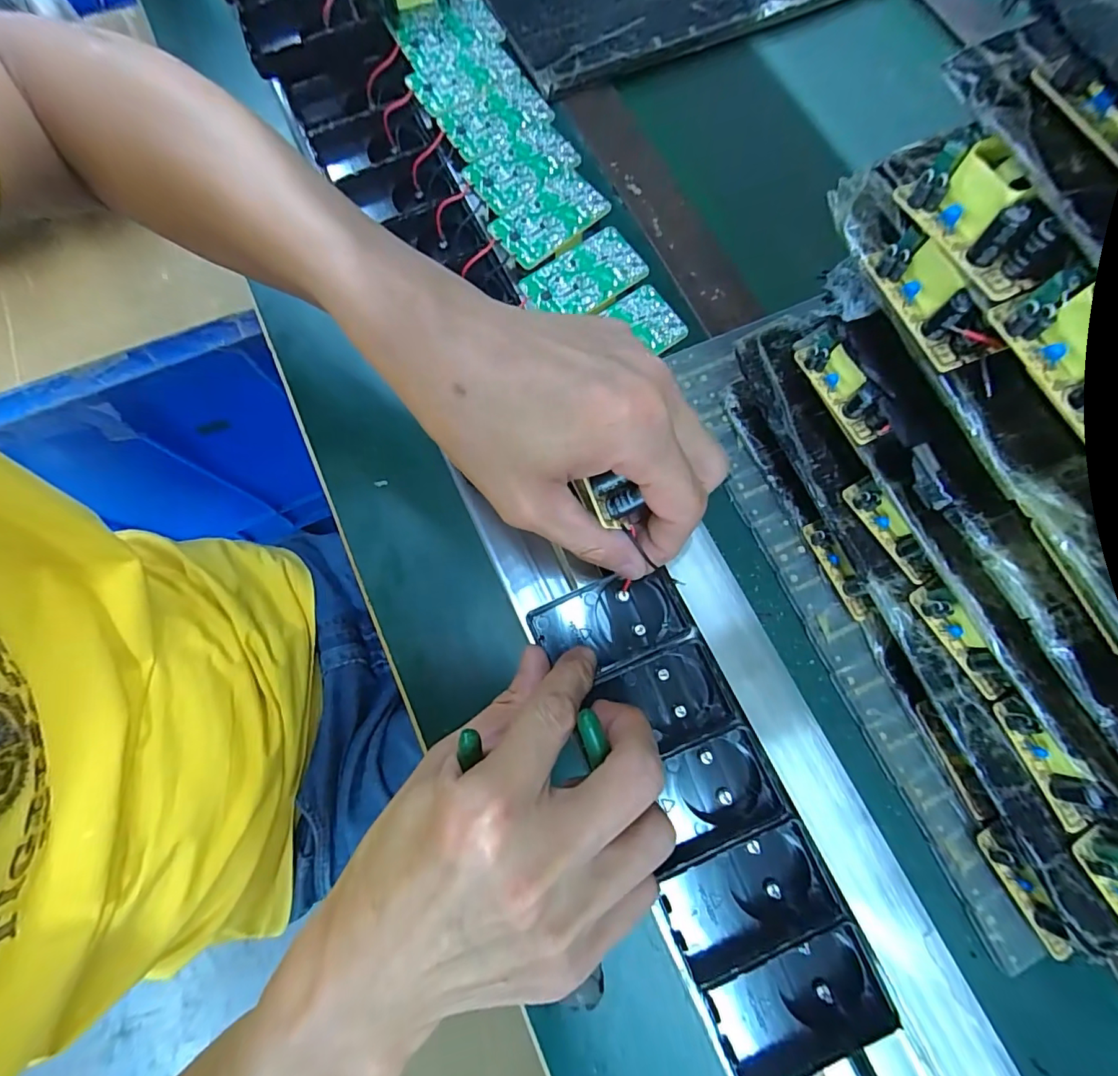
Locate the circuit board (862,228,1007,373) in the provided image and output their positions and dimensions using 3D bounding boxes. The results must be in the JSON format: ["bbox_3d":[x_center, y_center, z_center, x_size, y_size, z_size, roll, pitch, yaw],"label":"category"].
[{"bbox_3d":[0.158,-0.102,0.210,0.020,0.022,0.063,-26,77,-7],"label":"circuit board"}]

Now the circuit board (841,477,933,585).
[{"bbox_3d":[0.183,-0.004,0.276,0.012,0.014,0.062,-29,78,-8],"label":"circuit board"}]

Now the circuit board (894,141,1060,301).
[{"bbox_3d":[0.158,-0.120,0.186,0.016,0.024,0.061,-24,77,-7],"label":"circuit board"}]

